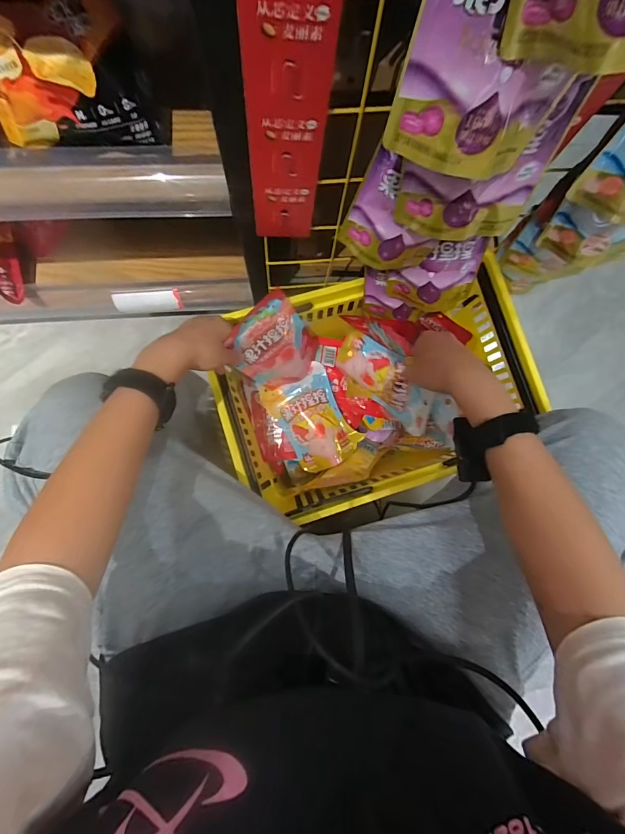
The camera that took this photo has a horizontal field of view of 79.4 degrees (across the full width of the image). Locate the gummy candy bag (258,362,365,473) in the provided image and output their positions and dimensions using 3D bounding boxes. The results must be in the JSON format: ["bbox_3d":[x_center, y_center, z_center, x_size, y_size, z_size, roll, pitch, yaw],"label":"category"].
[{"bbox_3d":[0.001,0.004,0.621,0.107,0.046,0.165,-33,87,-7],"label":"gummy candy bag"}]

